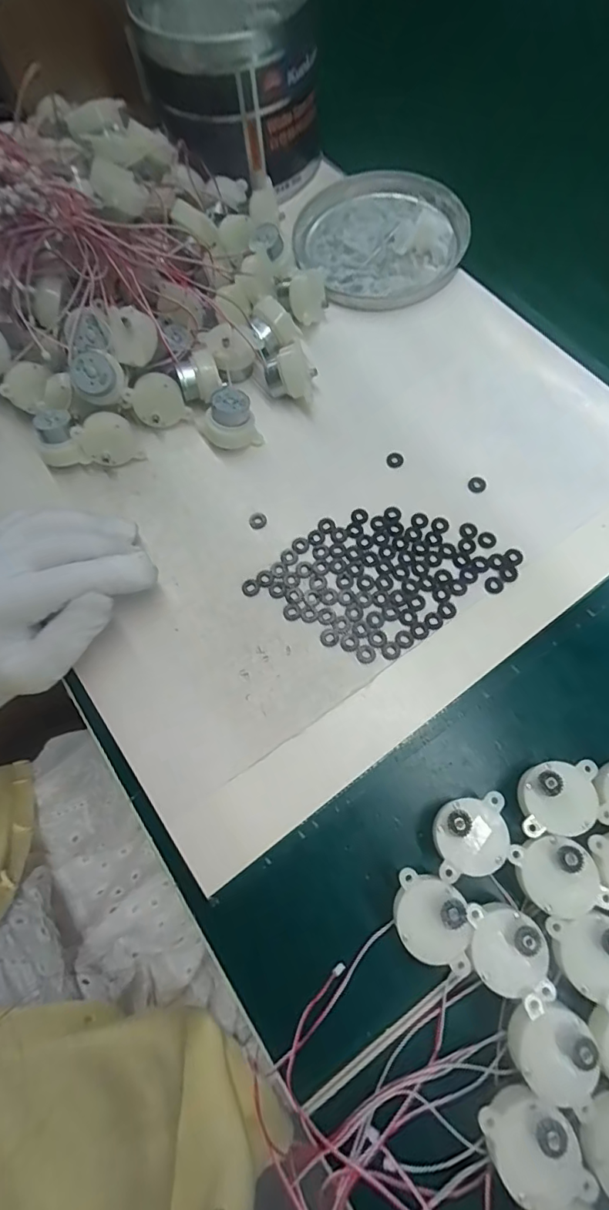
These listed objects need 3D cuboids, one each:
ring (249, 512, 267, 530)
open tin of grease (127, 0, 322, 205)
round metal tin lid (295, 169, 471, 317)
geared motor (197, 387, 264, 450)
[{"bbox_3d":[-0.029,-0.053,0.311,0.011,0.004,0.010,-1,70,3],"label":"ring"},{"bbox_3d":[-0.055,-0.401,0.384,0.128,0.101,0.143,-13,70,-2],"label":"open tin of grease"},{"bbox_3d":[0.057,-0.282,0.381,0.127,0.018,0.130,-1,70,3],"label":"round metal tin lid"},{"bbox_3d":[-0.050,-0.120,0.322,0.035,0.031,0.029,-18,70,-4],"label":"geared motor"}]

